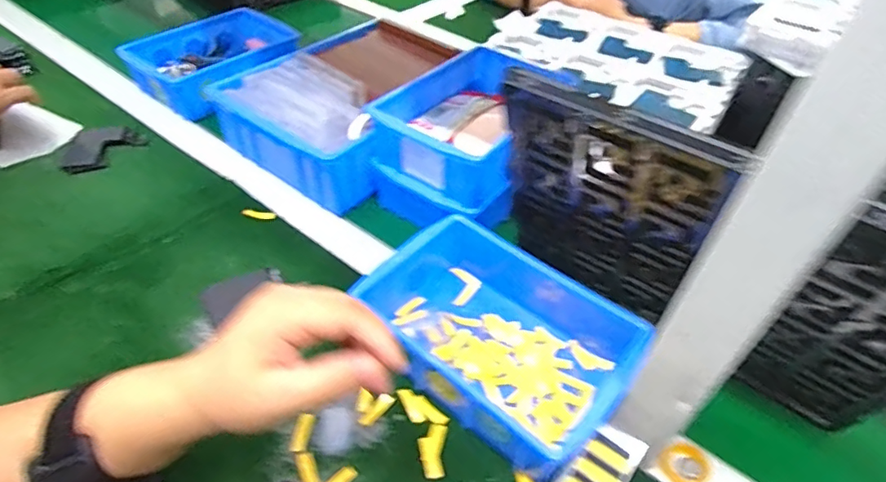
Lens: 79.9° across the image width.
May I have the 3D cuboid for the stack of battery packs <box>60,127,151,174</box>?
[{"bbox_3d":[-0.409,-0.112,0.628,0.075,0.006,0.090,32,52,26],"label":"stack of battery packs"}]

